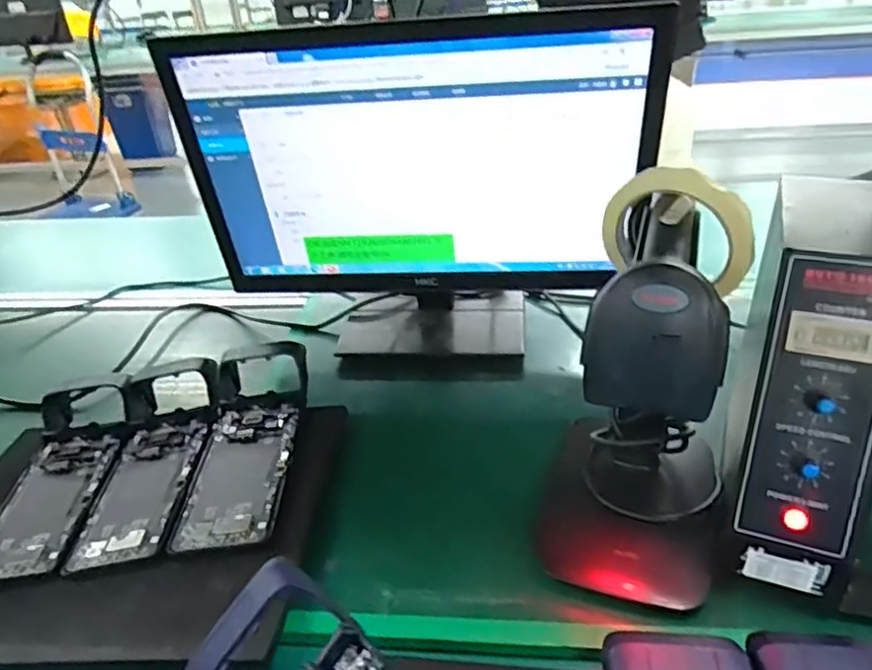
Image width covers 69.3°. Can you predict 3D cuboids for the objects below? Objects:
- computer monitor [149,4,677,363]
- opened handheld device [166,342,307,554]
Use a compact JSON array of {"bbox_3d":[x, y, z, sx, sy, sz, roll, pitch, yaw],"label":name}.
[{"bbox_3d":[-0.009,-0.134,0.656,0.440,0.348,0.140,0,33,9],"label":"computer monitor"},{"bbox_3d":[-0.165,0.085,0.549,0.082,0.036,0.225,-6,32,1],"label":"opened handheld device"}]

